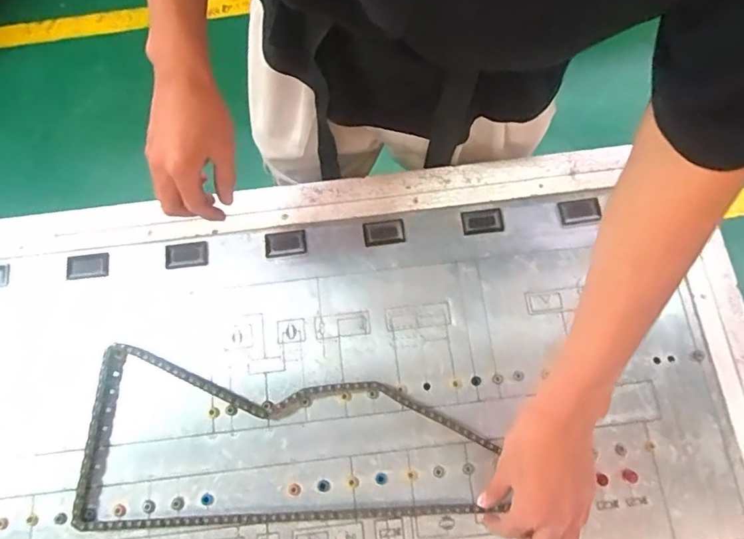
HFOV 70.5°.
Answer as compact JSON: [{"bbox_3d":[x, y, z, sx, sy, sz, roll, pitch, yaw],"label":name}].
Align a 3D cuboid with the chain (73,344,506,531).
[{"bbox_3d":[-0.093,0.190,0.549,0.414,0.016,0.178,5,73,3],"label":"chain"}]

